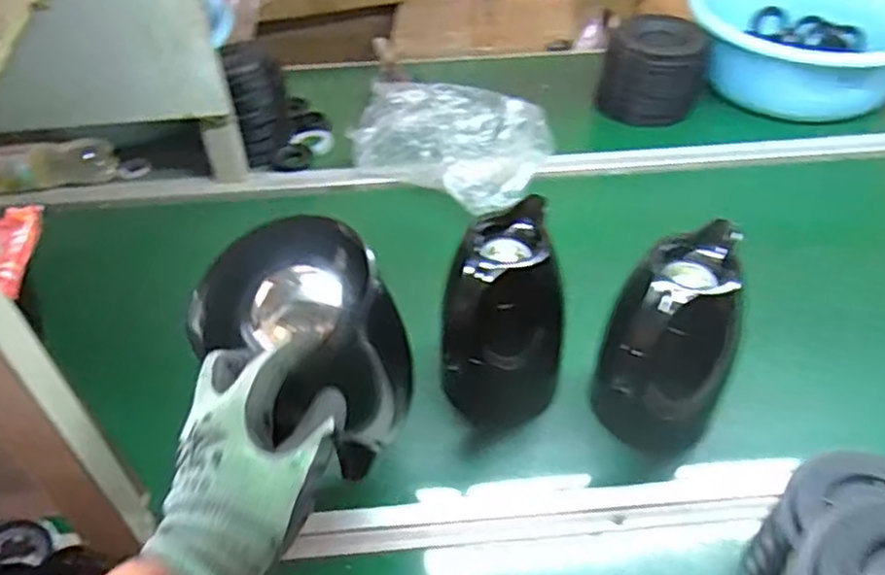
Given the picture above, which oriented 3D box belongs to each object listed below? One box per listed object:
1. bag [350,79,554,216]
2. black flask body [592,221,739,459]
[{"bbox_3d":[0.010,-0.213,0.999,0.274,0.066,0.202,27,51,26],"label":"bag"},{"bbox_3d":[0.209,0.067,0.649,0.118,0.216,0.128,16,47,17],"label":"black flask body"}]

